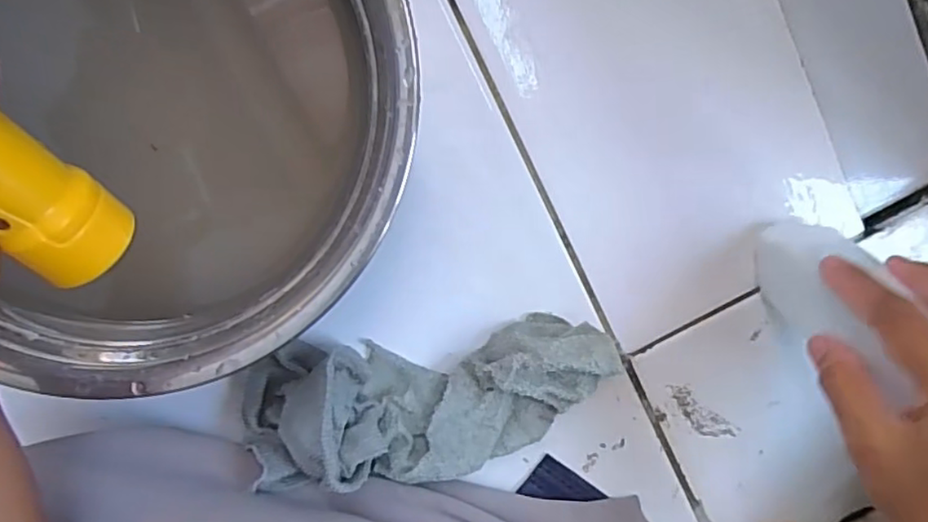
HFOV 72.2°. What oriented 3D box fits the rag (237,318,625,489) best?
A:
[{"bbox_3d":[-0.014,0.073,0.311,0.186,0.050,0.071,-6,97,-4],"label":"rag"}]

